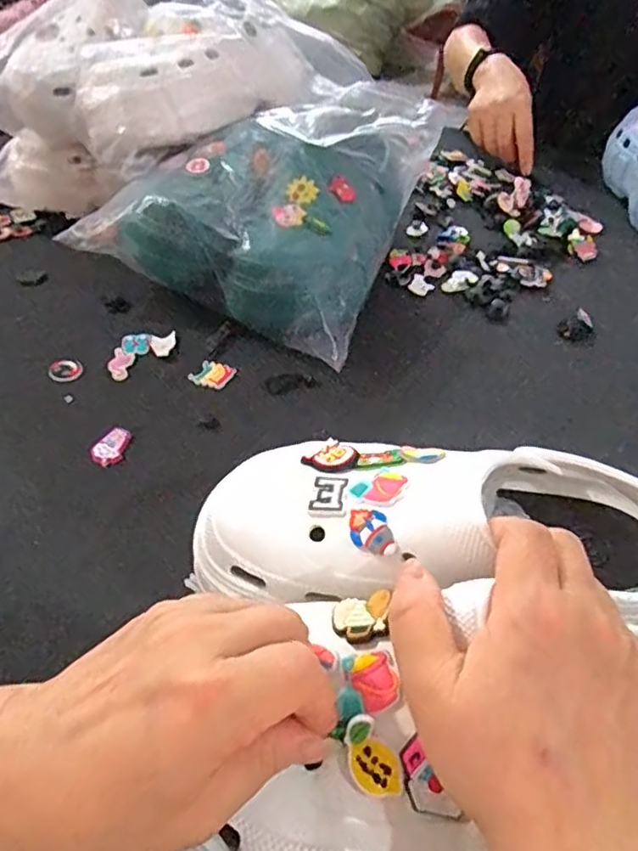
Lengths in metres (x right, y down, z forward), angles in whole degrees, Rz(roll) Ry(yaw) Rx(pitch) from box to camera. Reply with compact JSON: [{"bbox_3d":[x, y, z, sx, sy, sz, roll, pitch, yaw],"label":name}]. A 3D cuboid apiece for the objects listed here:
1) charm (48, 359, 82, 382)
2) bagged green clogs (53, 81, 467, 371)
[{"bbox_3d":[-0.211,-0.046,0.513,0.026,0.008,0.020,-27,53,-27],"label":"charm"},{"bbox_3d":[-0.038,-0.229,0.608,0.256,0.130,0.331,18,47,14],"label":"bagged green clogs"}]

